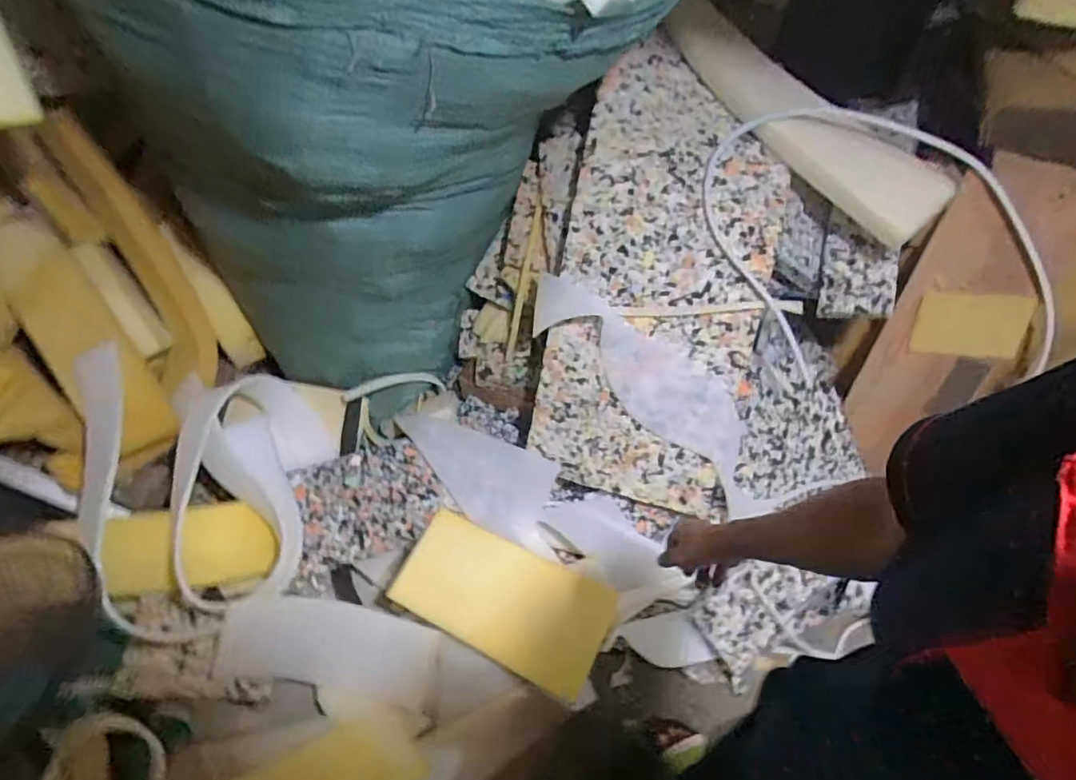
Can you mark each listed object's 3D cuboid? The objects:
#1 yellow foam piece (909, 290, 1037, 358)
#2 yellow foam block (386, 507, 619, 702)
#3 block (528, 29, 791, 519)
[{"bbox_3d":[0.965,-0.145,1.258,0.231,0.146,0.010,5,31,6],"label":"yellow foam piece"},{"bbox_3d":[-0.071,0.463,1.257,0.455,0.020,0.236,29,71,2],"label":"yellow foam block"},{"bbox_3d":[0.271,-0.272,1.239,0.443,0.151,1.036,10,95,5],"label":"block"}]

